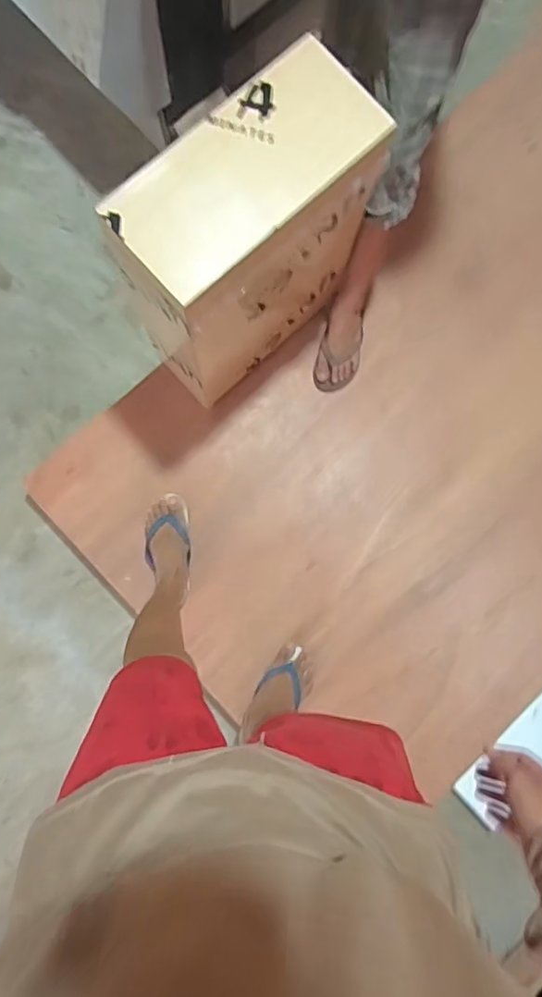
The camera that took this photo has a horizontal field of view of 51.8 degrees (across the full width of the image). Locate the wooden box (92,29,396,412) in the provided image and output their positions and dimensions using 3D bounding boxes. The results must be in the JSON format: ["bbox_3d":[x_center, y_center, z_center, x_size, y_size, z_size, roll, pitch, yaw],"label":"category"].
[{"bbox_3d":[-0.047,-0.446,1.078,0.411,0.566,0.200,-43,90,-6],"label":"wooden box"}]

